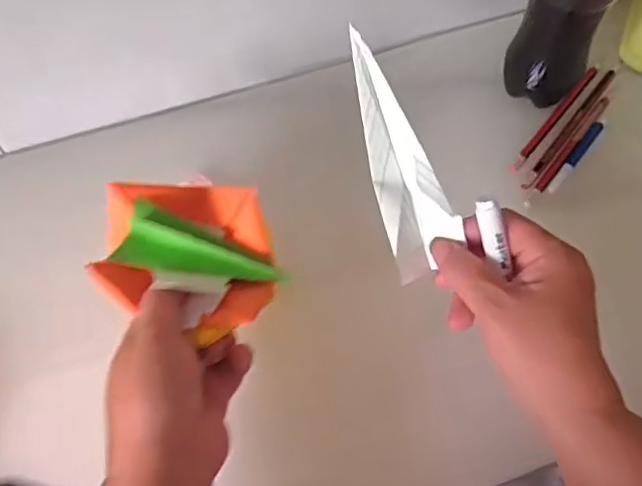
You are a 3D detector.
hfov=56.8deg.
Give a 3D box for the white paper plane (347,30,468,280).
[{"bbox_3d":[0.043,-0.049,0.330,0.038,0.018,0.135,-17,91,-9],"label":"white paper plane"}]

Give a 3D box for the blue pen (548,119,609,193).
[{"bbox_3d":[0.199,-0.070,0.458,0.010,0.010,0.083,37,67,19],"label":"blue pen"}]

